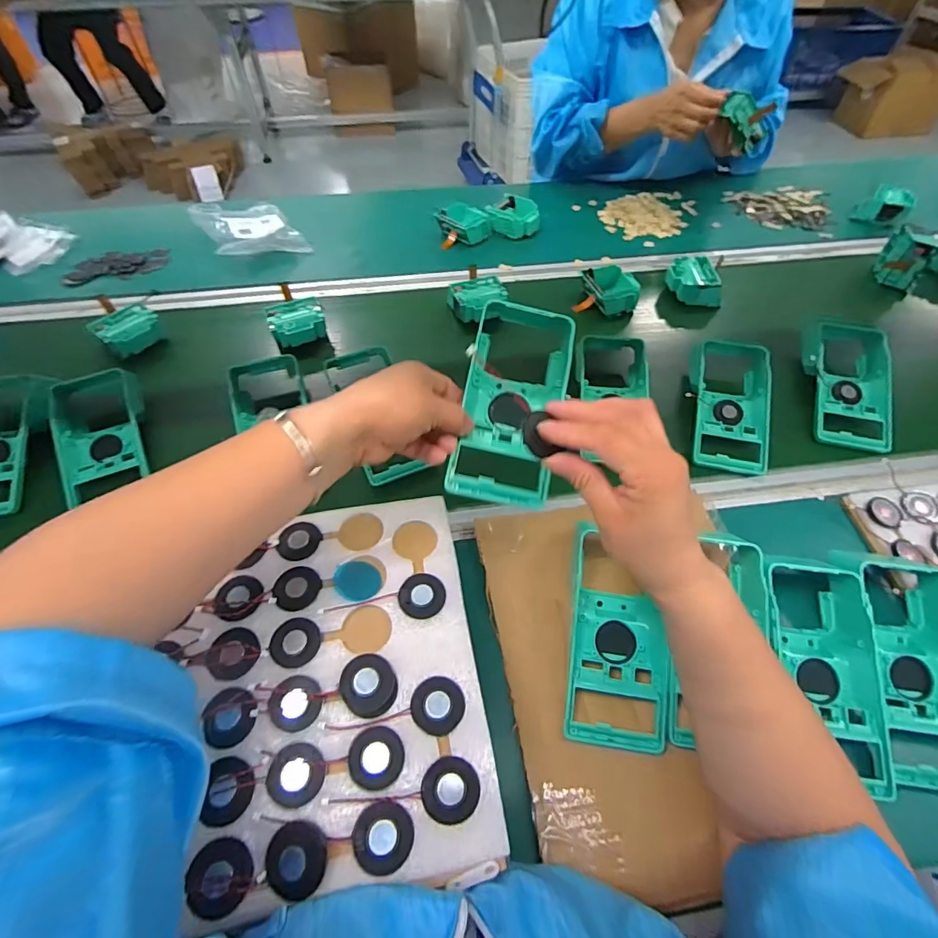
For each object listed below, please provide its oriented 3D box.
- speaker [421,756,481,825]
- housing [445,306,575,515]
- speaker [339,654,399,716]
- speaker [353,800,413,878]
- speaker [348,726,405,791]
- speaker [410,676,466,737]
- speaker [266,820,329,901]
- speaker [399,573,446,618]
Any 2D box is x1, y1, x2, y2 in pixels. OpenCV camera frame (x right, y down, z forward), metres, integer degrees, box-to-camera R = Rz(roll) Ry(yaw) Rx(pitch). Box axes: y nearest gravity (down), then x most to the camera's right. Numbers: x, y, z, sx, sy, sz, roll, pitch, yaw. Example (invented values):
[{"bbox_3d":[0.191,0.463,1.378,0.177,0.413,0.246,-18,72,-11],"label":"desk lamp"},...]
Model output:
[{"bbox_3d":[-0.011,0.191,0.285,0.034,0.004,0.033,4,54,0],"label":"speaker"},{"bbox_3d":[0.039,-0.070,0.411,0.088,0.038,0.212,12,61,6],"label":"housing"},{"bbox_3d":[-0.066,0.141,0.312,0.034,0.009,0.039,-38,64,-26],"label":"speaker"},{"bbox_3d":[-0.049,0.211,0.273,0.033,0.005,0.033,1,54,-2],"label":"speaker"},{"bbox_3d":[-0.057,0.177,0.292,0.032,0.004,0.032,3,54,0],"label":"speaker"},{"bbox_3d":[-0.020,0.154,0.311,0.034,0.004,0.034,3,54,0],"label":"speaker"},{"bbox_3d":[-0.096,0.216,0.264,0.033,0.005,0.033,1,54,-2],"label":"speaker"},{"bbox_3d":[-0.034,0.092,0.351,0.034,0.004,0.033,1,54,-2],"label":"speaker"}]

